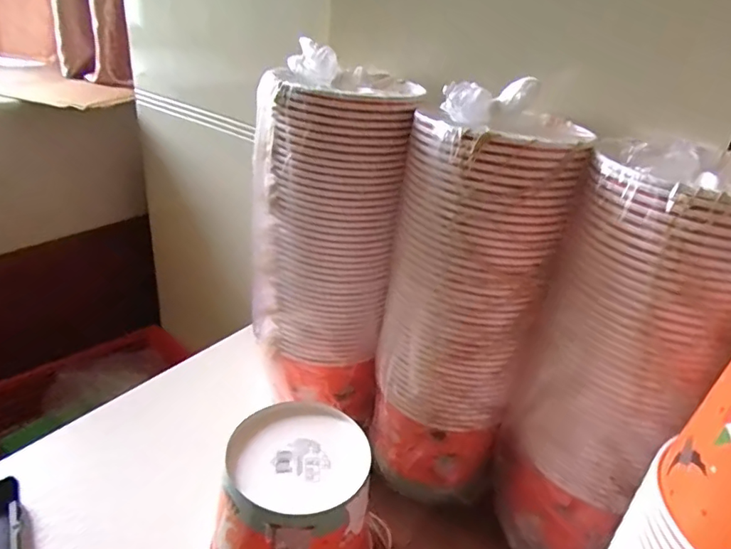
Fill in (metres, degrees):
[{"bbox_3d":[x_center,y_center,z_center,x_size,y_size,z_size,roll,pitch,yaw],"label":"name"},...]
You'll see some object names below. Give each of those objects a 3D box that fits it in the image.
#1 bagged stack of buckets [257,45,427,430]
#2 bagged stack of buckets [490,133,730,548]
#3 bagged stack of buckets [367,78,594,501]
[{"bbox_3d":[-0.053,-0.038,0.621,0.151,0.388,0.157,1,29,-10],"label":"bagged stack of buckets"},{"bbox_3d":[0.248,0.105,0.493,0.171,0.428,0.154,-12,33,-30],"label":"bagged stack of buckets"},{"bbox_3d":[0.103,0.041,0.565,0.151,0.436,0.155,16,30,18],"label":"bagged stack of buckets"}]

